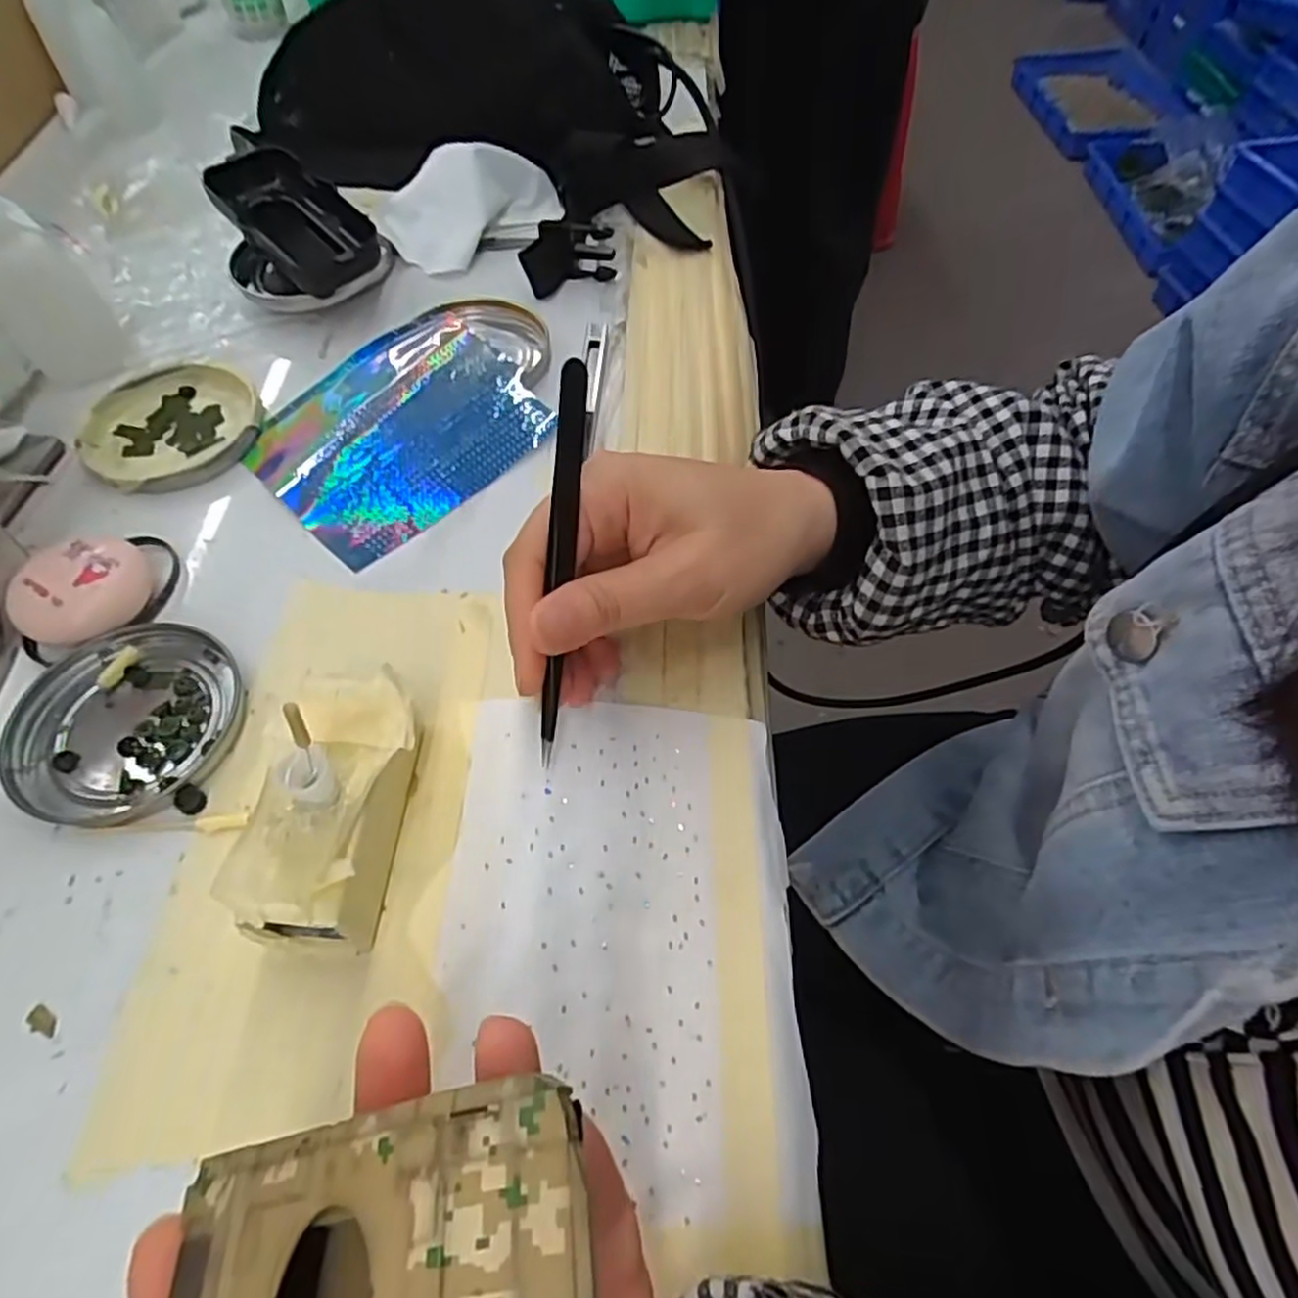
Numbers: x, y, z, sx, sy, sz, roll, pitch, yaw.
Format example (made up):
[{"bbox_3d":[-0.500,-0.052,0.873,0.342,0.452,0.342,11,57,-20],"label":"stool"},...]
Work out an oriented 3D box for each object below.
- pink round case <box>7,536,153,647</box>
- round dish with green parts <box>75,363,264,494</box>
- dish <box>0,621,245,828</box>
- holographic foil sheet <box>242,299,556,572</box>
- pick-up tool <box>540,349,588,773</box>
[{"bbox_3d":[-0.223,-0.022,0.286,0.046,0.023,0.039,-22,61,-14],"label":"pink round case"},{"bbox_3d":[-0.231,-0.108,0.351,0.079,0.010,0.079,0,58,0],"label":"round dish with green parts"},{"bbox_3d":[-0.194,0.025,0.266,0.077,0.008,0.075,0,58,0],"label":"dish"},{"bbox_3d":[-0.109,-0.120,0.352,0.109,0.016,0.161,40,66,22],"label":"holographic foil sheet"},{"bbox_3d":[-0.030,-0.024,0.240,0.008,0.013,0.133,6,101,3],"label":"pick-up tool"}]

